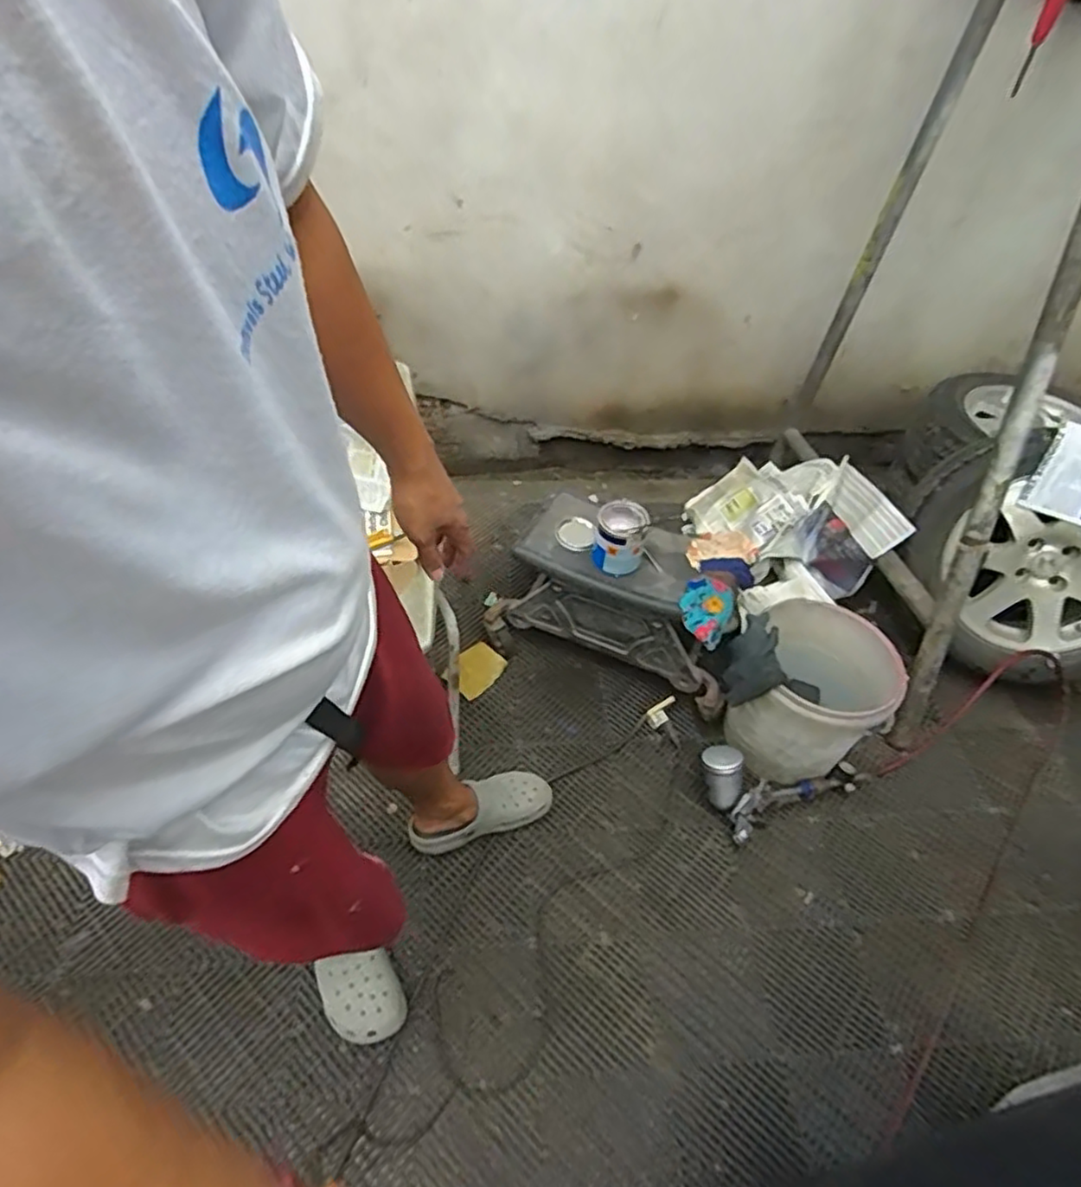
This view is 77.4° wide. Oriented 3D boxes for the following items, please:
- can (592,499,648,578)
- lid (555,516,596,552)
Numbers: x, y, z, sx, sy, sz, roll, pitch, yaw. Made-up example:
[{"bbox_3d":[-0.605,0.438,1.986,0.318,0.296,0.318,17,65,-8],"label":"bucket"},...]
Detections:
[{"bbox_3d":[0.165,-0.115,1.413,0.106,0.114,0.116,10,49,4],"label":"can"},{"bbox_3d":[0.076,-0.132,1.485,0.085,0.012,0.084,1,65,-3],"label":"lid"}]

